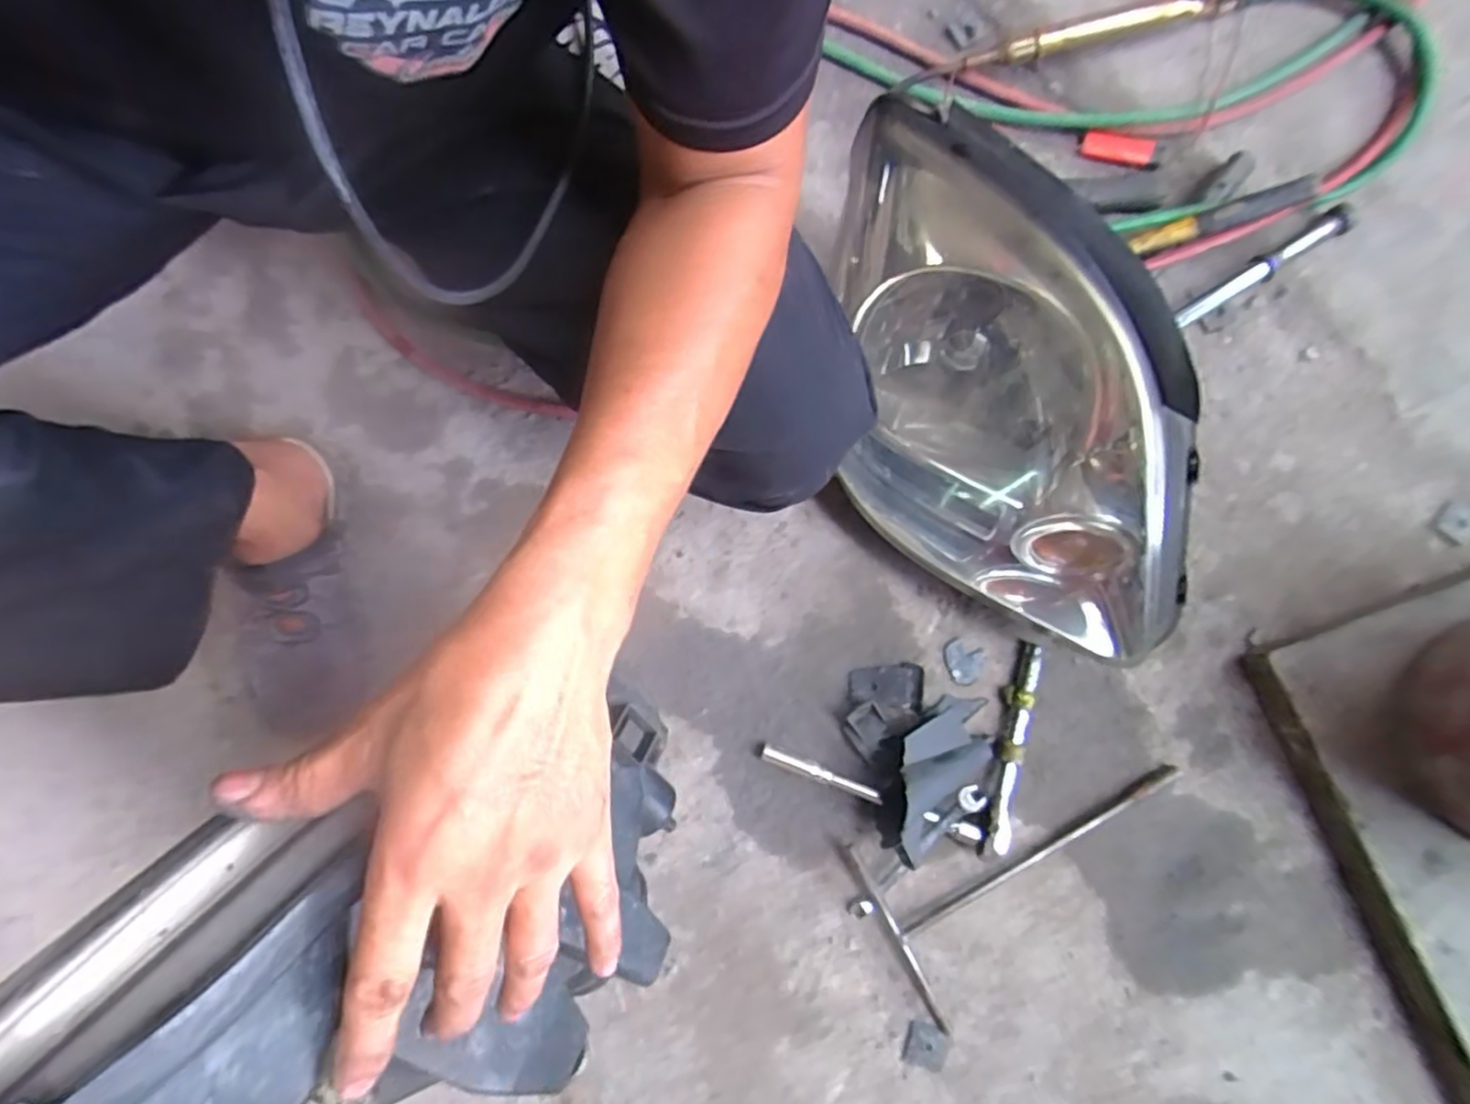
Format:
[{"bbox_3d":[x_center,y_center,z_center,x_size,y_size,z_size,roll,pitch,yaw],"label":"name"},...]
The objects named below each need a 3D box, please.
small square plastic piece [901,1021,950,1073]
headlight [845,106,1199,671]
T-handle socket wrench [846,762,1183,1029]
[{"bbox_3d":[0.166,0.427,0.592,0.039,0.004,0.035,19,82,2],"label":"small square plastic piece"},{"bbox_3d":[0.203,-0.119,0.562,0.201,0.228,0.437,-13,82,-2],"label":"headlight"},{"bbox_3d":[0.268,0.271,0.606,0.293,0.016,0.162,-27,83,-4],"label":"T-handle socket wrench"}]

